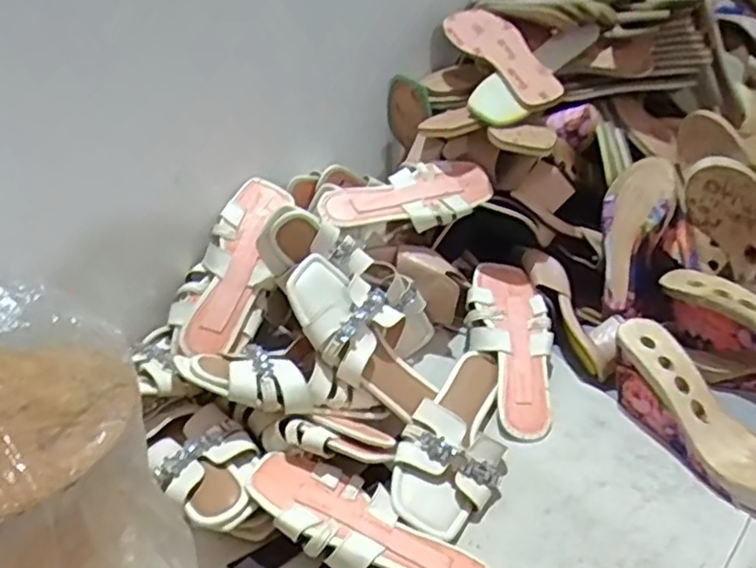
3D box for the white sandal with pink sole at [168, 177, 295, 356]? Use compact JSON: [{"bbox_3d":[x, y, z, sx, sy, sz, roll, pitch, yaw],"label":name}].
[{"bbox_3d":[-0.163,-0.022,0.765,0.090,0.045,0.230,8,66,18],"label":"white sandal with pink sole"}]

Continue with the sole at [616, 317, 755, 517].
[{"bbox_3d":[0.335,0.143,0.676,0.088,0.073,0.241,-20,48,-23],"label":"sole"}]

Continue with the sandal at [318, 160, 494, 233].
[{"bbox_3d":[0.038,-0.100,0.841,0.235,0.048,0.088,-16,62,-23],"label":"sandal"}]

